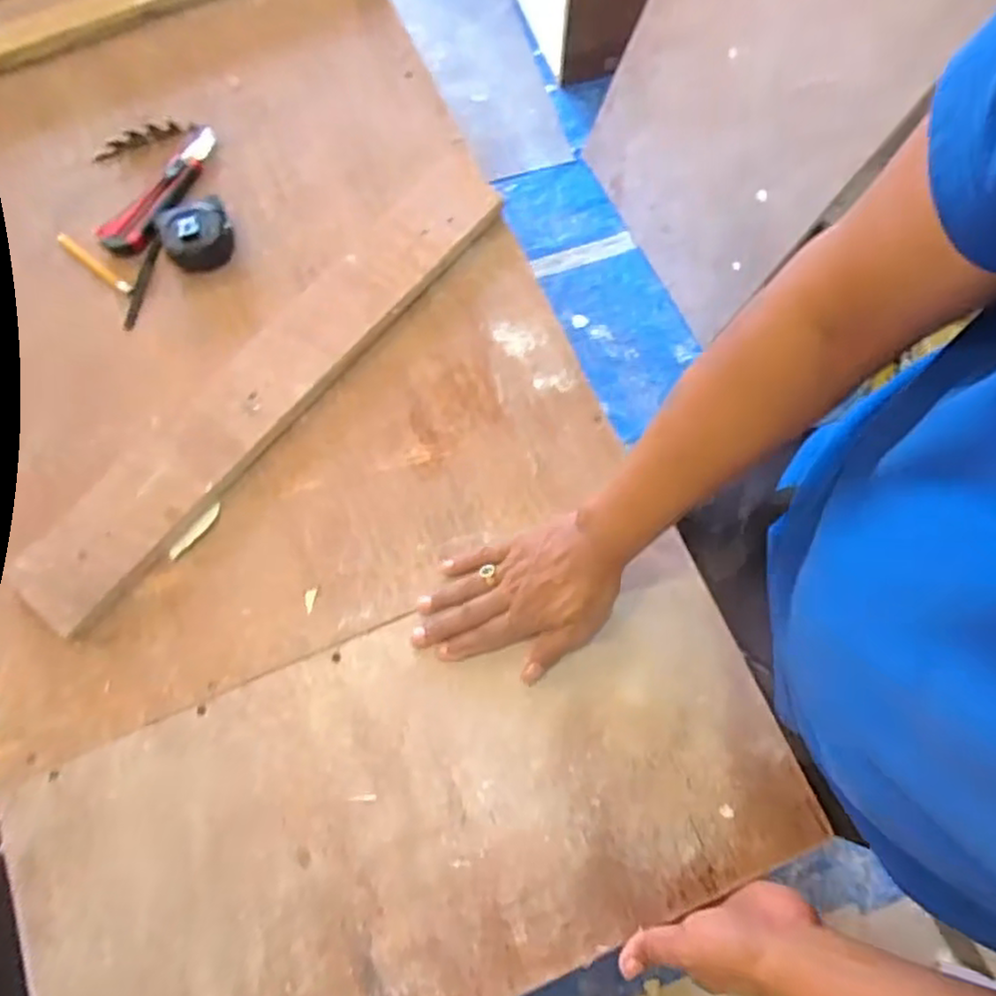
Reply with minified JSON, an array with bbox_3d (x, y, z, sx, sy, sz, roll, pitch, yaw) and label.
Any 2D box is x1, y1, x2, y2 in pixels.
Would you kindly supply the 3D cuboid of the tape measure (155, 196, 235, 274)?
[{"bbox_3d":[-0.305,-0.264,0.697,0.069,0.031,0.064,-19,73,-6],"label":"tape measure"}]

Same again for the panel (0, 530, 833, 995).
[{"bbox_3d":[-0.066,0.257,0.549,0.589,0.018,0.283,-20,74,-7],"label":"panel"}]

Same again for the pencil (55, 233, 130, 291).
[{"bbox_3d":[-0.420,-0.245,0.711,0.113,0.006,0.011,37,76,11],"label":"pencil"}]

